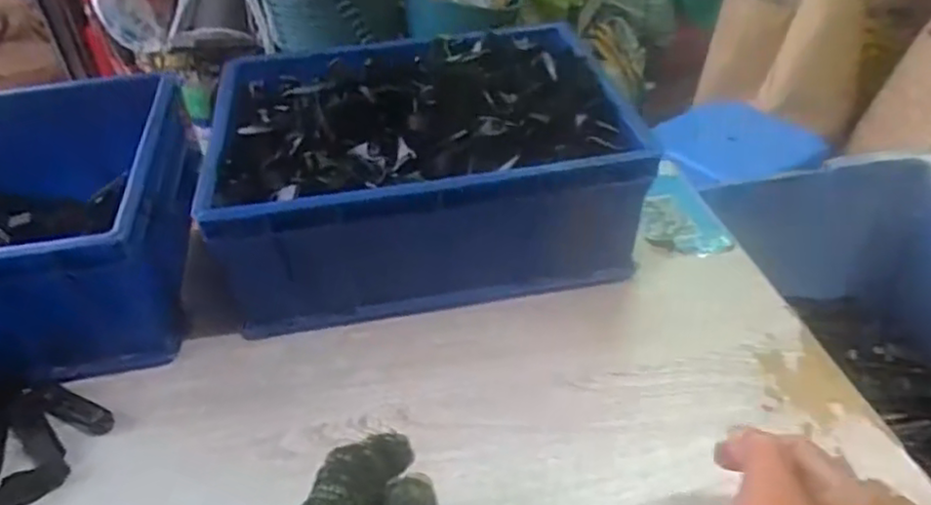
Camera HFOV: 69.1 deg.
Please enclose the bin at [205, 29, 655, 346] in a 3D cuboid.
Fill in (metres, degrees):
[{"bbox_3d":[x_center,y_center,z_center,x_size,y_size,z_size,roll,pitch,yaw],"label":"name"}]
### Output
[{"bbox_3d":[-0.041,-0.079,0.602,0.327,0.134,0.237,-8,40,-7],"label":"bin"}]

